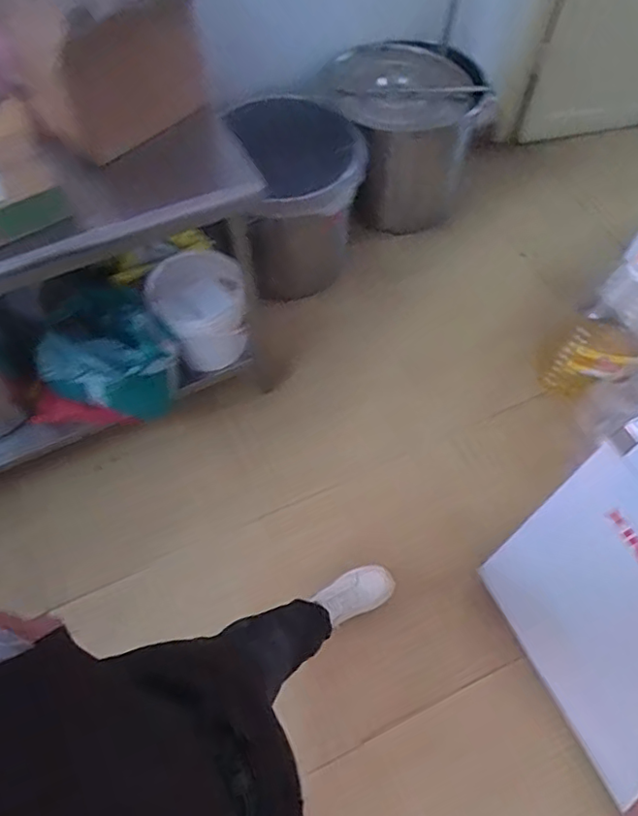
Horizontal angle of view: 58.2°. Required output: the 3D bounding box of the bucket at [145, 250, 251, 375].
[{"bbox_3d":[-0.272,-0.227,1.361,0.208,0.231,0.173,-31,66,-14],"label":"bucket"}]

